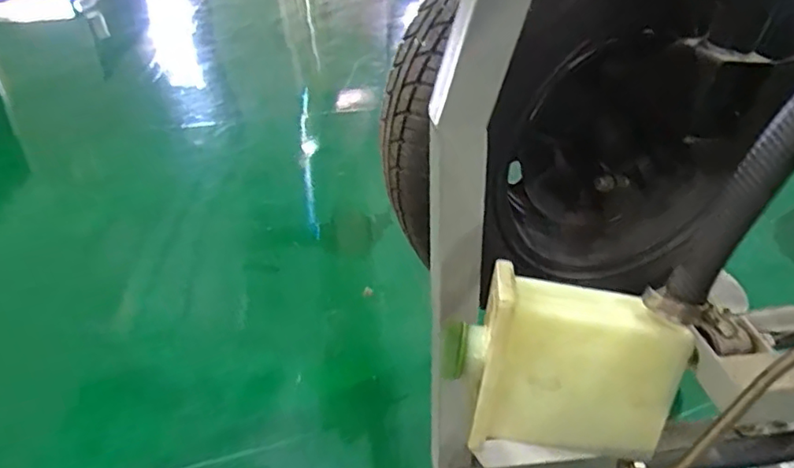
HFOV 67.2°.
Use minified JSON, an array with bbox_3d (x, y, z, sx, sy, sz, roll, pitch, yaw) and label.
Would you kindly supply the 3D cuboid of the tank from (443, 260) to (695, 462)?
[{"bbox_3d":[0.111,0.085,0.410,0.153,0.110,0.069,0,34,5],"label":"tank"}]

